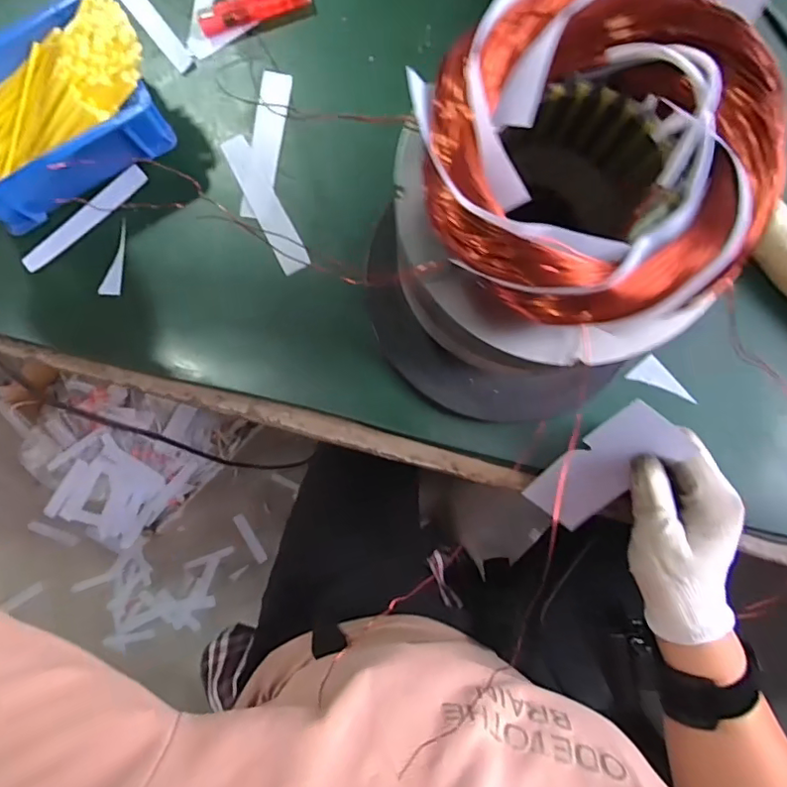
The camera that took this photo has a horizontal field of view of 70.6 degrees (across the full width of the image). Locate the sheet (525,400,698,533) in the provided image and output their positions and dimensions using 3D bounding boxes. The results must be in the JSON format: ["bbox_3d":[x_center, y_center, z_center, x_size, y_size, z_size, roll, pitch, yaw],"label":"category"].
[{"bbox_3d":[0.135,0.049,0.358,0.045,0.119,0.009,37,49,4],"label":"sheet"}]

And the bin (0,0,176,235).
[{"bbox_3d":[-0.239,-0.196,0.380,0.159,0.066,0.110,-33,86,0],"label":"bin"}]

